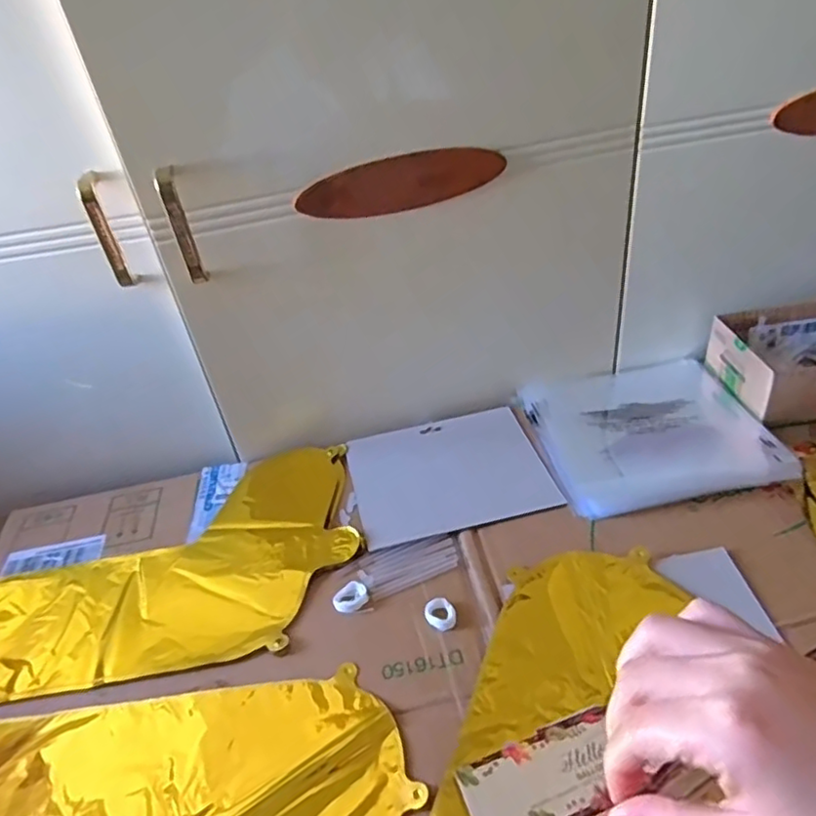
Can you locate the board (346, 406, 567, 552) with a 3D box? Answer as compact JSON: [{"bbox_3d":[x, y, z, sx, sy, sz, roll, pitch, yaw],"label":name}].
[{"bbox_3d":[0.041,0.065,0.651,0.192,0.006,0.162,-11,37,-7],"label":"board"}]

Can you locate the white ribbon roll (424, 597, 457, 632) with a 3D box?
[{"bbox_3d":[0.027,0.171,0.516,0.024,0.008,0.027,-16,40,-10],"label":"white ribbon roll"}]

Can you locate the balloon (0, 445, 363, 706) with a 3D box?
[{"bbox_3d":[-0.255,0.151,0.597,0.401,0.023,0.236,-11,40,-5],"label":"balloon"}]

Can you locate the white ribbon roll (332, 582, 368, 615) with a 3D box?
[{"bbox_3d":[-0.049,0.164,0.537,0.029,0.006,0.024,-32,45,-27],"label":"white ribbon roll"}]

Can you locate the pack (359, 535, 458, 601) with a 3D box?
[{"bbox_3d":[0.001,0.140,0.564,0.088,0.004,0.047,-18,41,-13],"label":"pack"}]

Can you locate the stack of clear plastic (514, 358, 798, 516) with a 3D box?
[{"bbox_3d":[0.251,0.015,0.660,0.224,0.014,0.207,-10,40,-4],"label":"stack of clear plastic"}]

